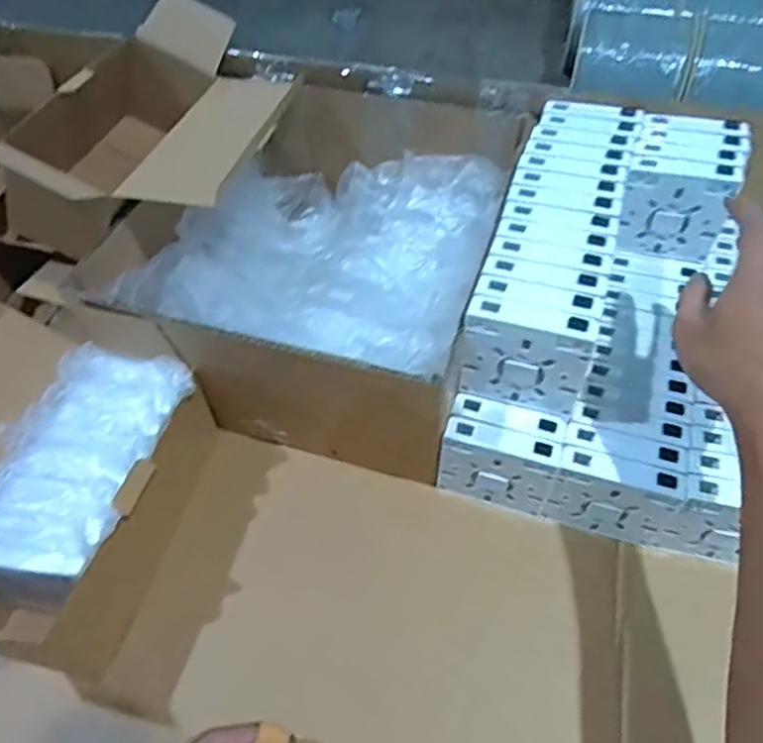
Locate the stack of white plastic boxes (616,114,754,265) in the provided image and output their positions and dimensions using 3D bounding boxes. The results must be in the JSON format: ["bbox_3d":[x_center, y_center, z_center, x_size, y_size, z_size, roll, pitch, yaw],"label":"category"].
[{"bbox_3d":[0.261,-0.161,0.547,0.085,0.085,0.091,15,52,16],"label":"stack of white plastic boxes"}]

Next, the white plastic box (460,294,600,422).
[{"bbox_3d":[0.104,-0.008,0.447,0.086,0.089,0.021,14,51,15],"label":"white plastic box"}]

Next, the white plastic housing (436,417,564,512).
[{"bbox_3d":[0.090,0.078,0.487,0.086,0.084,0.019,13,51,14],"label":"white plastic housing"}]

